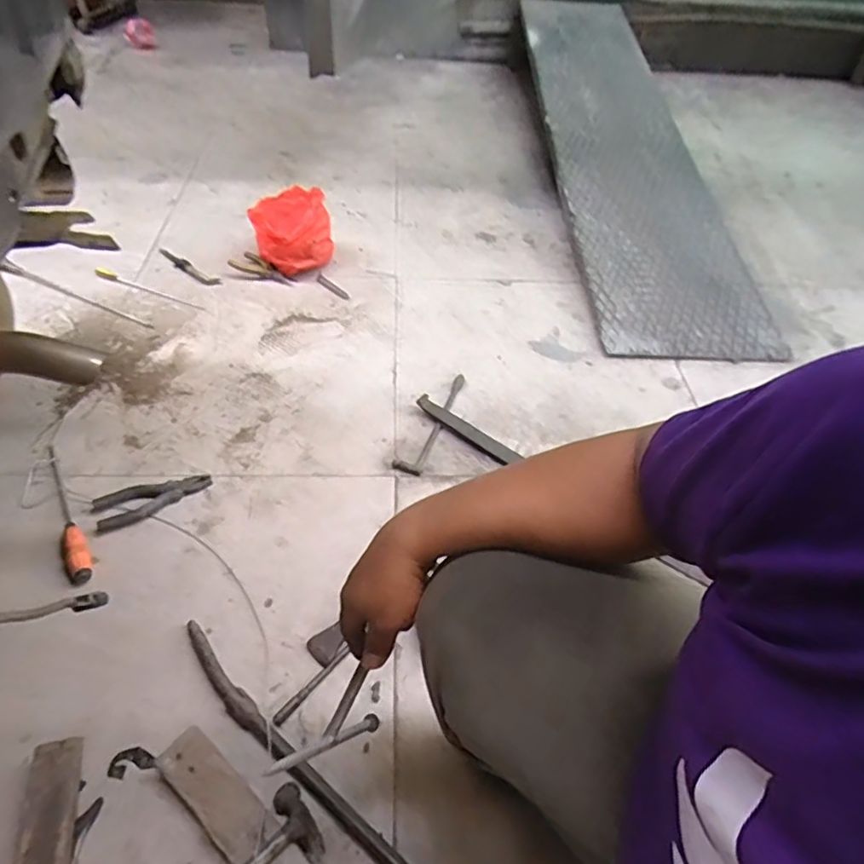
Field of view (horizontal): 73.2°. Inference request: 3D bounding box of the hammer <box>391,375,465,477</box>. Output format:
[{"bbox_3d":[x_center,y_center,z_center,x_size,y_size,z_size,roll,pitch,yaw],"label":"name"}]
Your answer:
[{"bbox_3d":[0.012,-0.019,1.084,0.051,0.016,0.260,24,52,15],"label":"hammer"}]

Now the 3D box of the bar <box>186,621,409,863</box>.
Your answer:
[{"bbox_3d":[-0.119,0.419,0.674,0.567,0.029,0.036,34,55,22],"label":"bar"}]

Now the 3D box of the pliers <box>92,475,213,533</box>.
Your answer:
[{"bbox_3d":[-0.451,0.102,0.943,0.173,0.020,0.074,-24,56,-23],"label":"pliers"}]

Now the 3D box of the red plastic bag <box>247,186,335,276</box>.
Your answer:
[{"bbox_3d":[-0.327,-0.466,1.369,0.174,0.138,0.184,-11,52,-14],"label":"red plastic bag"}]

